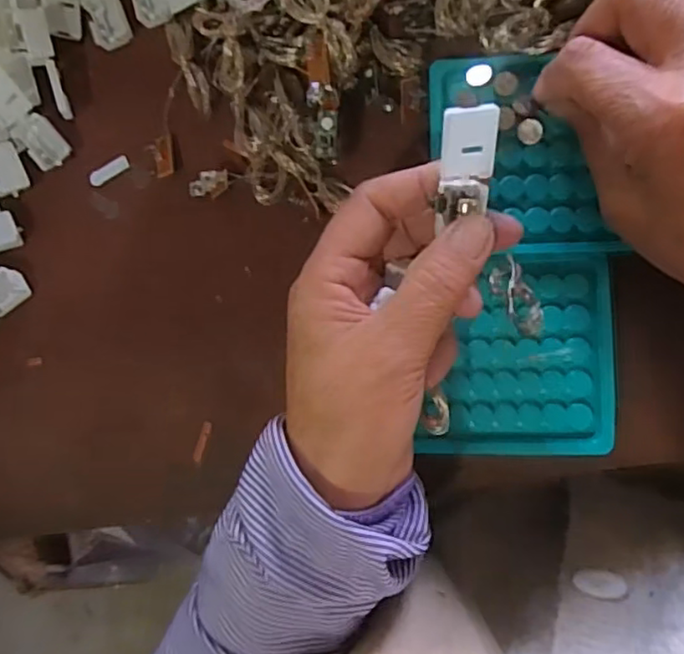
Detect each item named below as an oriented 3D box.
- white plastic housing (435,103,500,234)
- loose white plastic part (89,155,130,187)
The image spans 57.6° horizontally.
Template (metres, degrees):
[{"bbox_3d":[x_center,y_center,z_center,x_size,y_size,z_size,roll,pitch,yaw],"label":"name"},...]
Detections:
[{"bbox_3d":[0.046,-0.060,0.231,0.019,0.006,0.044,5,128,6],"label":"white plastic housing"},{"bbox_3d":[-0.128,-0.085,0.339,0.023,0.004,0.008,-26,87,6],"label":"loose white plastic part"}]

